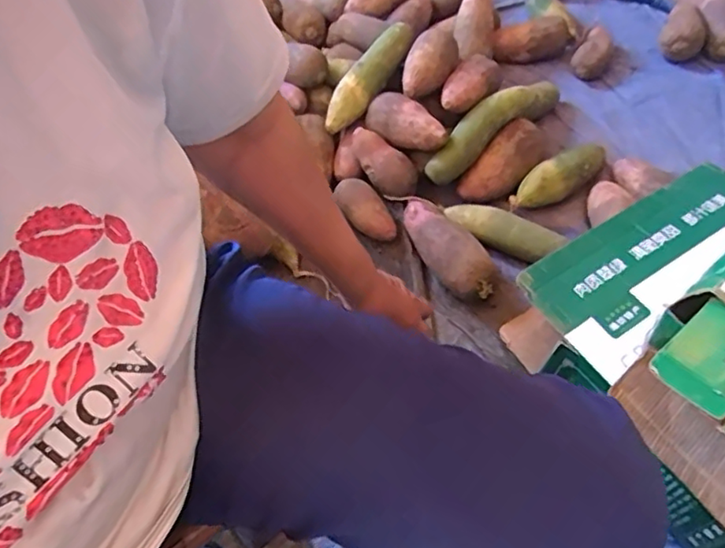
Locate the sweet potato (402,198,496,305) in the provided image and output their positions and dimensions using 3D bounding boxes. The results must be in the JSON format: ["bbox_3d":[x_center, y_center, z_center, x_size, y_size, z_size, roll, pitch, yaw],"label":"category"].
[{"bbox_3d":[0.122,-0.046,0.861,0.075,0.053,0.192,-23,57,-13],"label":"sweet potato"}]

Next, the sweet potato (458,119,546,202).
[{"bbox_3d":[0.227,-0.177,0.943,0.164,0.055,0.070,-44,61,1],"label":"sweet potato"}]

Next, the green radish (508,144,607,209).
[{"bbox_3d":[0.315,-0.154,0.946,0.173,0.051,0.063,-36,61,-20],"label":"green radish"}]

